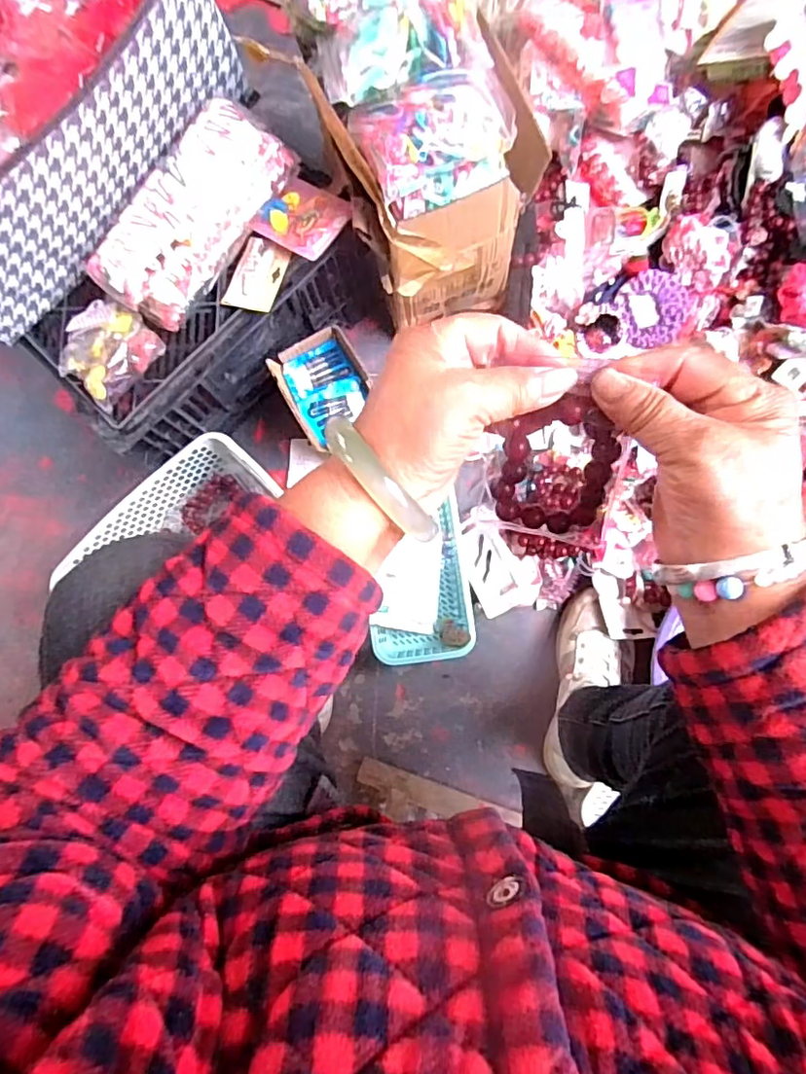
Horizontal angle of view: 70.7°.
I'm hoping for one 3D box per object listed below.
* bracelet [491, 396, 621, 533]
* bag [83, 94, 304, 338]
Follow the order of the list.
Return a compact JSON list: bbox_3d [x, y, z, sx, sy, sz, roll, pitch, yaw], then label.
[{"bbox_3d":[0.081,-0.036,0.306,0.059,0.083,0.011,10,48,12],"label":"bracelet"},{"bbox_3d":[-0.216,-0.334,0.597,0.095,0.068,0.234,34,87,7],"label":"bag"}]

